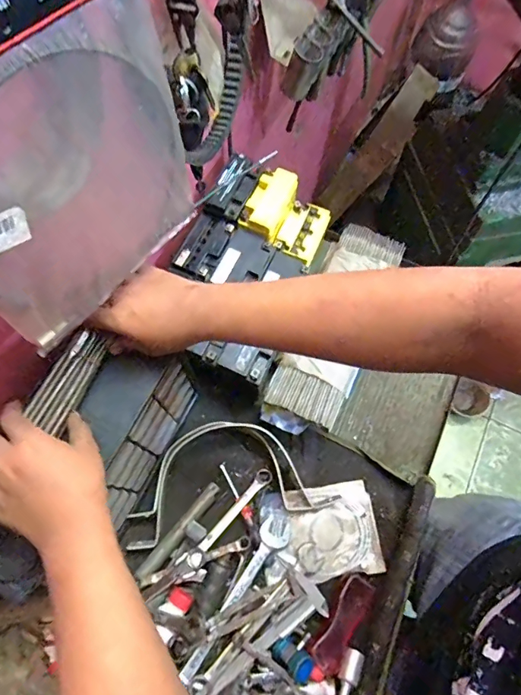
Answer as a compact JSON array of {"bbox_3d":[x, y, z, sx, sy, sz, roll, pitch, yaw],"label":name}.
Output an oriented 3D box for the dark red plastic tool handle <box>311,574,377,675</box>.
[{"bbox_3d":[0.110,0.361,0.572,0.037,0.010,0.117,31,70,12],"label":"dark red plastic tool handle"}]

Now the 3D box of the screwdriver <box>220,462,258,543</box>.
[{"bbox_3d":[-0.029,0.225,0.642,0.015,0.017,0.121,-24,70,-10],"label":"screwdriver"}]

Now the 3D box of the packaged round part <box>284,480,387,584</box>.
[{"bbox_3d":[0.104,0.260,0.622,0.124,0.026,0.121,-8,68,-4],"label":"packaged round part"}]

